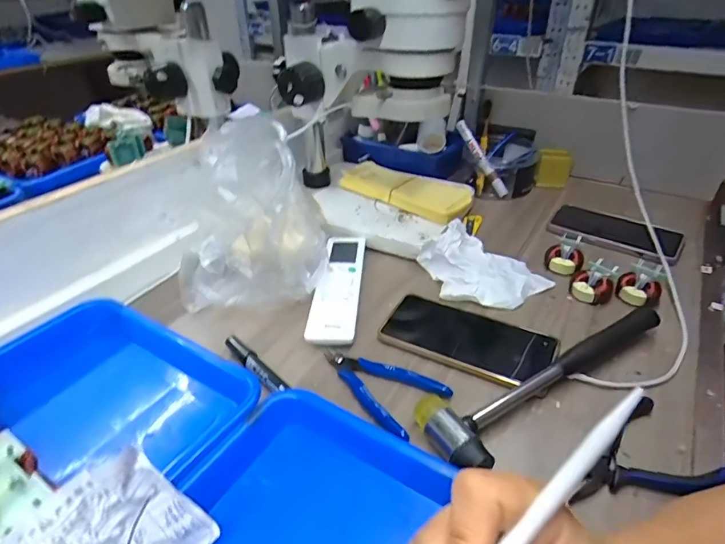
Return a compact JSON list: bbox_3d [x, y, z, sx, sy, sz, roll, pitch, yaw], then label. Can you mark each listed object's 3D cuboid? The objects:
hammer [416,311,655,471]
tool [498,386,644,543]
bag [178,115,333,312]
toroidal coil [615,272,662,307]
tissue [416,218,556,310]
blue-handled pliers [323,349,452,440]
[{"bbox_3d":[0.165,0.082,0.413,0.271,0.023,0.069,-23,41,-29],"label":"hammer"},{"bbox_3d":[0.068,0.092,0.174,0.137,0.005,0.009,-38,47,-20],"label":"tool"},{"bbox_3d":[-0.117,-0.054,0.452,0.154,0.174,0.075,-1,35,-1],"label":"bag"},{"bbox_3d":[0.305,0.022,0.505,0.042,0.024,0.035,22,41,29],"label":"toroidal coil"},{"bbox_3d":[0.143,-0.008,0.535,0.155,0.042,0.102,10,36,14],"label":"tissue"},{"bbox_3d":[0.014,0.099,0.417,0.116,0.014,0.066,29,45,35],"label":"blue-handled pliers"}]

